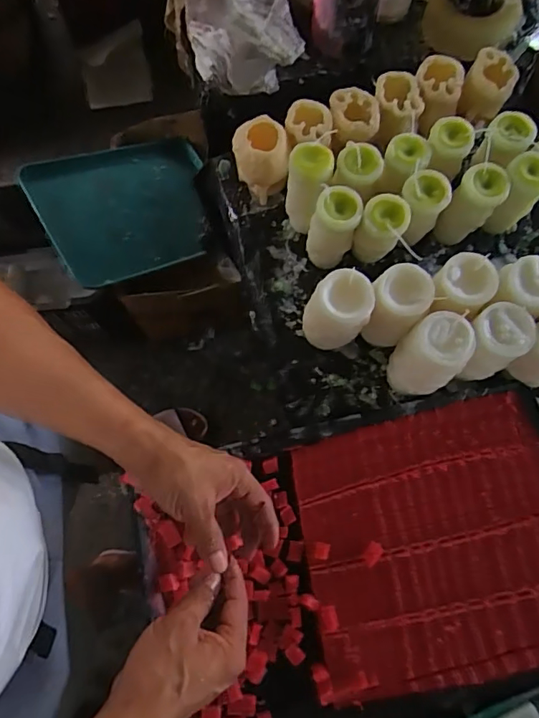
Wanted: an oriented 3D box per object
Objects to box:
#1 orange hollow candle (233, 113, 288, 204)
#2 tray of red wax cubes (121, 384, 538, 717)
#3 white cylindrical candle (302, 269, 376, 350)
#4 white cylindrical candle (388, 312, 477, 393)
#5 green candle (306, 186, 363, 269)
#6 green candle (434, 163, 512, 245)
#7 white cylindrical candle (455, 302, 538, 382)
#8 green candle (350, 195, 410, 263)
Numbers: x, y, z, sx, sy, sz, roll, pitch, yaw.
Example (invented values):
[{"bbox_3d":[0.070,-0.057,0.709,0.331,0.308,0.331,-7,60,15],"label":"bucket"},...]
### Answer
[{"bbox_3d":[-0.012,-0.263,0.664,0.068,0.075,0.083,-16,72,-4],"label":"orange hollow candle"},{"bbox_3d":[0.107,0.215,0.542,0.463,0.020,0.289,-11,72,-3],"label":"tray of red wax cubes"},{"bbox_3d":[0.075,-0.051,0.575,0.070,0.115,0.060,14,73,6],"label":"white cylindrical candle"},{"bbox_3d":[0.175,-0.002,0.559,0.073,0.102,0.069,-41,76,-11],"label":"white cylindrical candle"},{"bbox_3d":[0.076,-0.157,0.615,0.058,0.101,0.054,5,72,3],"label":"green candle"},{"bbox_3d":[0.249,-0.185,0.622,0.050,0.105,0.060,36,76,12],"label":"green candle"},{"bbox_3d":[0.243,-0.015,0.555,0.061,0.092,0.058,0,72,1],"label":"white cylindrical candle"},{"bbox_3d":[0.132,-0.150,0.598,0.050,0.085,0.046,25,74,9],"label":"green candle"}]

